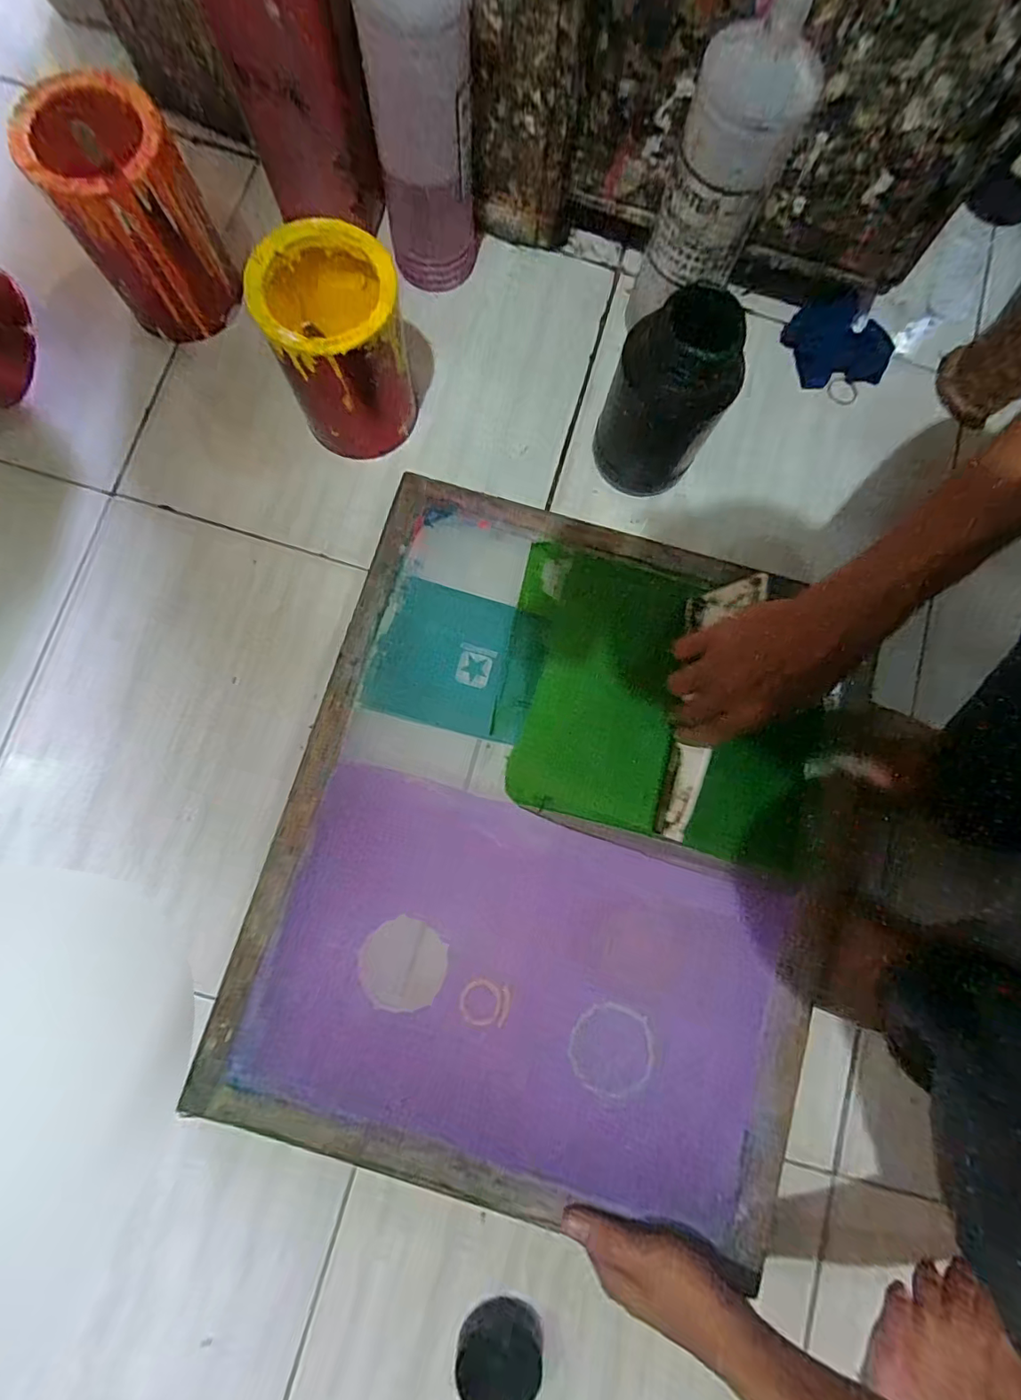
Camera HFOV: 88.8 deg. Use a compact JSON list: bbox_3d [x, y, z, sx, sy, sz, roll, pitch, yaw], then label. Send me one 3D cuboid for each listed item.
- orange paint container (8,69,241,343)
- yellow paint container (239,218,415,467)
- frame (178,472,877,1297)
[{"bbox_3d":[-0.318,-0.411,0.452,0.107,0.145,0.104,1,81,-4],"label":"orange paint container"},{"bbox_3d":[-0.145,-0.300,0.452,0.108,0.137,0.116,-24,83,-6],"label":"yellow paint container"},{"bbox_3d":[0.041,0.113,0.430,0.441,0.030,0.531,16,79,3],"label":"frame"}]

